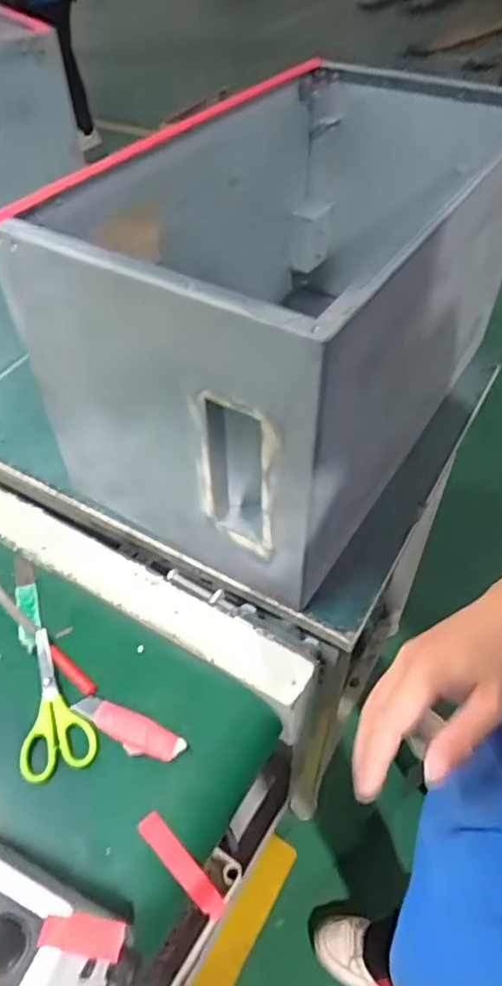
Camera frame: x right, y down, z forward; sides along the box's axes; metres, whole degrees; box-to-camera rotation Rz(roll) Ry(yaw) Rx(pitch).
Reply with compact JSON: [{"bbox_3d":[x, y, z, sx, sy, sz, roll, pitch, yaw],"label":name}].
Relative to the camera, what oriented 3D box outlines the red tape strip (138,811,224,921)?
[{"bbox_3d":[-0.051,0.283,0.450,0.018,0.007,0.091,-39,91,-27],"label":"red tape strip"}]

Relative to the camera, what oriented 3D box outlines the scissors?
[{"bbox_3d":[-0.173,0.176,0.518,0.059,0.004,0.133,-15,50,-11],"label":"scissors"}]

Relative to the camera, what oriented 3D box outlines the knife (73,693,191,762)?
[{"bbox_3d":[-0.102,0.195,0.495,0.099,0.009,0.030,23,54,20],"label":"knife"}]

